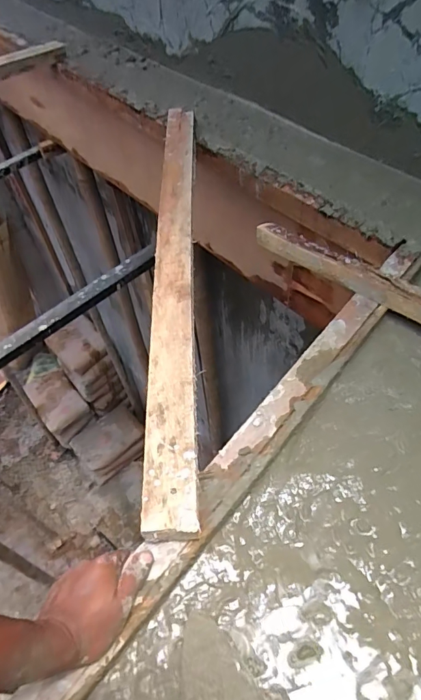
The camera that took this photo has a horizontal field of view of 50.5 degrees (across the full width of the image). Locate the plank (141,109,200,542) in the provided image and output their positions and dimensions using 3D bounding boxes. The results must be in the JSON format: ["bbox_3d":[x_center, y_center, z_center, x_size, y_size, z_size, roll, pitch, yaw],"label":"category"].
[{"bbox_3d":[-0.056,-0.182,0.739,0.056,0.030,0.861,-4,52,1],"label":"plank"}]

